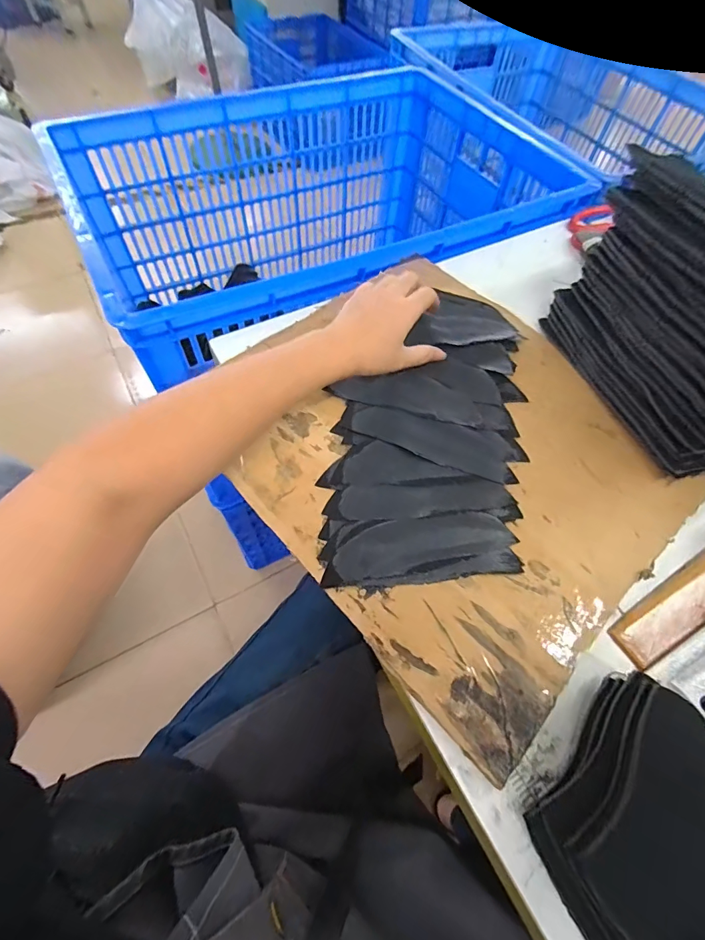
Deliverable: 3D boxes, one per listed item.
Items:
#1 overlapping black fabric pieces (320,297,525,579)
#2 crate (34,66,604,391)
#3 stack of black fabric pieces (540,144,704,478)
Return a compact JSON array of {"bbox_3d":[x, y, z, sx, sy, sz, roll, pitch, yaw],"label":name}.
[{"bbox_3d":[0.071,-0.048,0.379,0.162,0.013,0.315,7,61,4],"label":"overlapping black fabric pieces"},{"bbox_3d":[-0.041,-0.390,0.690,0.678,0.270,0.467,-24,64,-16],"label":"crate"},{"bbox_3d":[0.293,-0.120,0.333,0.111,0.172,0.241,-14,61,-11],"label":"stack of black fabric pieces"}]

